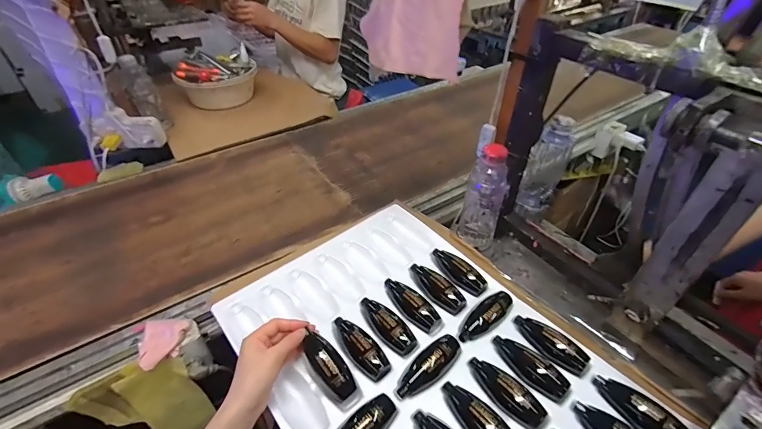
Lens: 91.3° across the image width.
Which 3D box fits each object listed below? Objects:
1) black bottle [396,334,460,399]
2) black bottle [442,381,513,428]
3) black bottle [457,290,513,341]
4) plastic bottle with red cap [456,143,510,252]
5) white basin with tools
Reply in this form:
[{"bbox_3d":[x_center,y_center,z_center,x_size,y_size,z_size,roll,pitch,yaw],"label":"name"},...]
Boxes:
[{"bbox_3d":[0.060,0.189,0.475,0.101,0.021,0.037,-27,48,-27],"label":"black bottle"},{"bbox_3d":[0.113,0.230,0.426,0.039,0.025,0.099,-32,50,-30],"label":"black bottle"},{"bbox_3d":[0.148,0.141,0.528,0.104,0.022,0.036,-30,50,-29],"label":"black bottle"},{"bbox_3d":[0.171,-0.024,0.623,0.067,0.187,0.057,15,44,17],"label":"plastic bottle with red cap"},{"bbox_3d":[-0.498,-0.408,1.148,0.230,0.137,0.204,-15,44,-16],"label":"white basin with tools"}]

